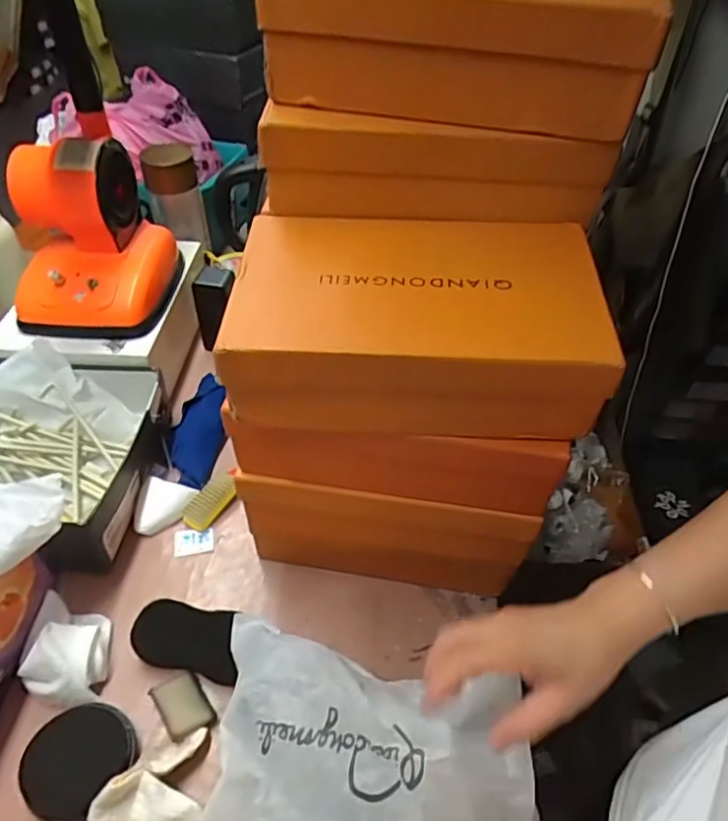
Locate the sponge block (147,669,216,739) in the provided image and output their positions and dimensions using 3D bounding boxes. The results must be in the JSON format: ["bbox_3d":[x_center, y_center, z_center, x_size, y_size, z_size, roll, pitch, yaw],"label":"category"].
[{"bbox_3d":[-0.175,0.285,0.572,0.042,0.015,0.058,-27,52,-25],"label":"sponge block"}]

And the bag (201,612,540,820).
[{"bbox_3d":[-0.001,0.262,0.486,0.253,0.123,0.177,4,46,2],"label":"bag"}]

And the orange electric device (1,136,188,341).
[{"bbox_3d":[-0.363,-0.235,0.779,0.181,0.200,0.188,-1,46,-3],"label":"orange electric device"}]

